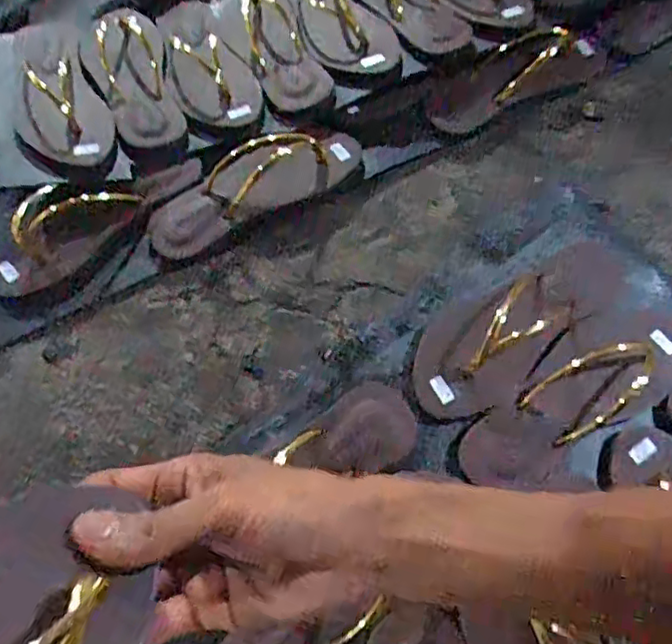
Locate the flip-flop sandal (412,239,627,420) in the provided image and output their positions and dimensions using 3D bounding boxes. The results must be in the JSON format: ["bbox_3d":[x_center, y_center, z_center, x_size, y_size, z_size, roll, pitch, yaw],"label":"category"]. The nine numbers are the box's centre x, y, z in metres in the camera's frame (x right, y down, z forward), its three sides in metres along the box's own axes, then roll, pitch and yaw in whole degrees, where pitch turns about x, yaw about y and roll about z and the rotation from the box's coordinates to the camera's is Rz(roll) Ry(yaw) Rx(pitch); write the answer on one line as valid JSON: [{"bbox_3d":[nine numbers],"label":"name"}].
[{"bbox_3d":[0.168,-0.007,0.592,0.247,0.039,0.103,-41,70,-17],"label":"flip-flop sandal"}]

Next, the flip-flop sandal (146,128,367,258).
[{"bbox_3d":[-0.085,-0.151,0.661,0.236,0.035,0.092,-24,66,-11],"label":"flip-flop sandal"}]

